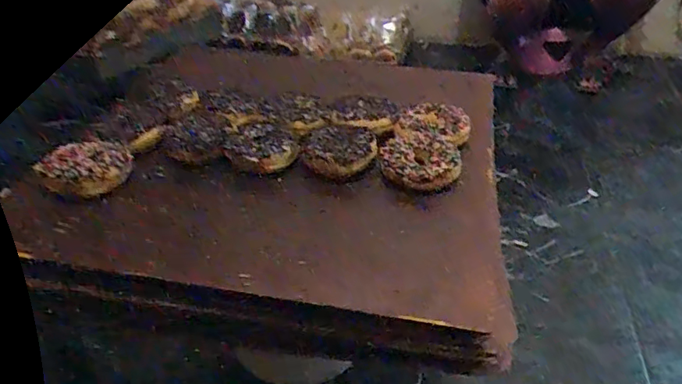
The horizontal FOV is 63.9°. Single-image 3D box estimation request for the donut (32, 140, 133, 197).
[{"bbox_3d":[-0.320,-0.030,0.691,0.089,0.035,0.085,-1,35,0],"label":"donut"}]

